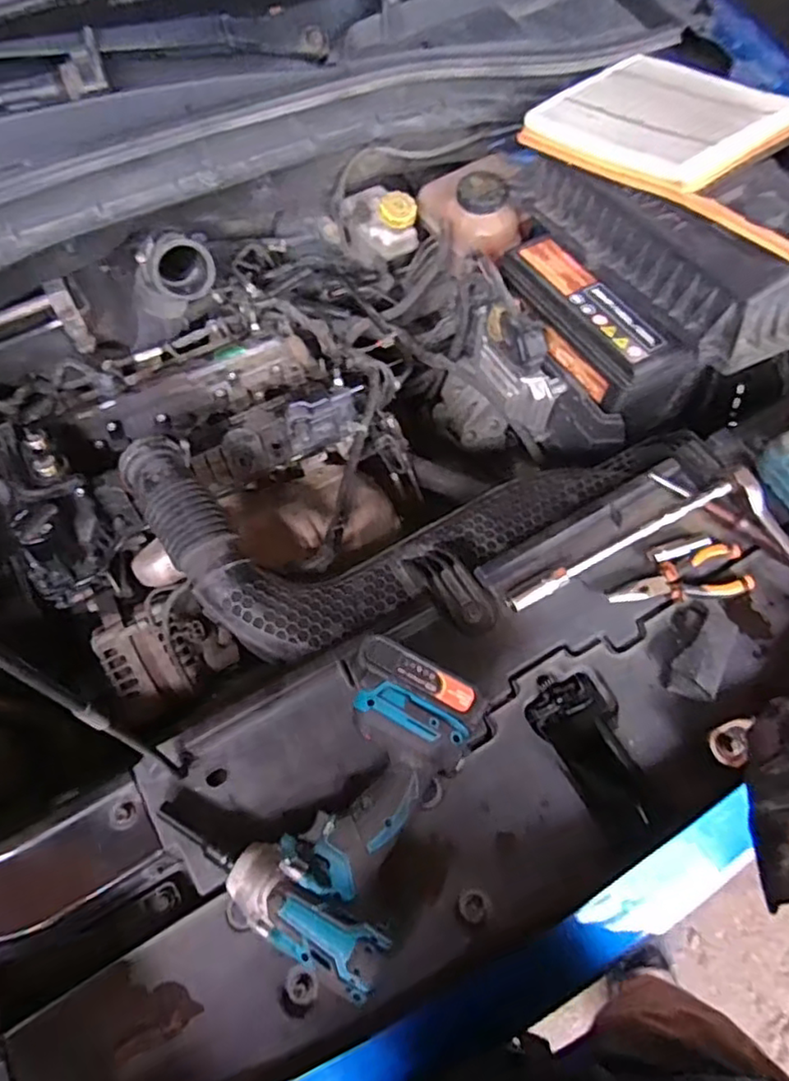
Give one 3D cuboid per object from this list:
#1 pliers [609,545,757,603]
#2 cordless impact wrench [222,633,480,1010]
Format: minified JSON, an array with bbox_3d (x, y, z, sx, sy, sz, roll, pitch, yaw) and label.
[{"bbox_3d":[0.282,0.045,0.631,0.146,0.017,0.051,-19,61,-11],"label":"pliers"},{"bbox_3d":[-0.026,0.204,0.504,0.141,0.089,0.225,26,63,14],"label":"cordless impact wrench"}]

